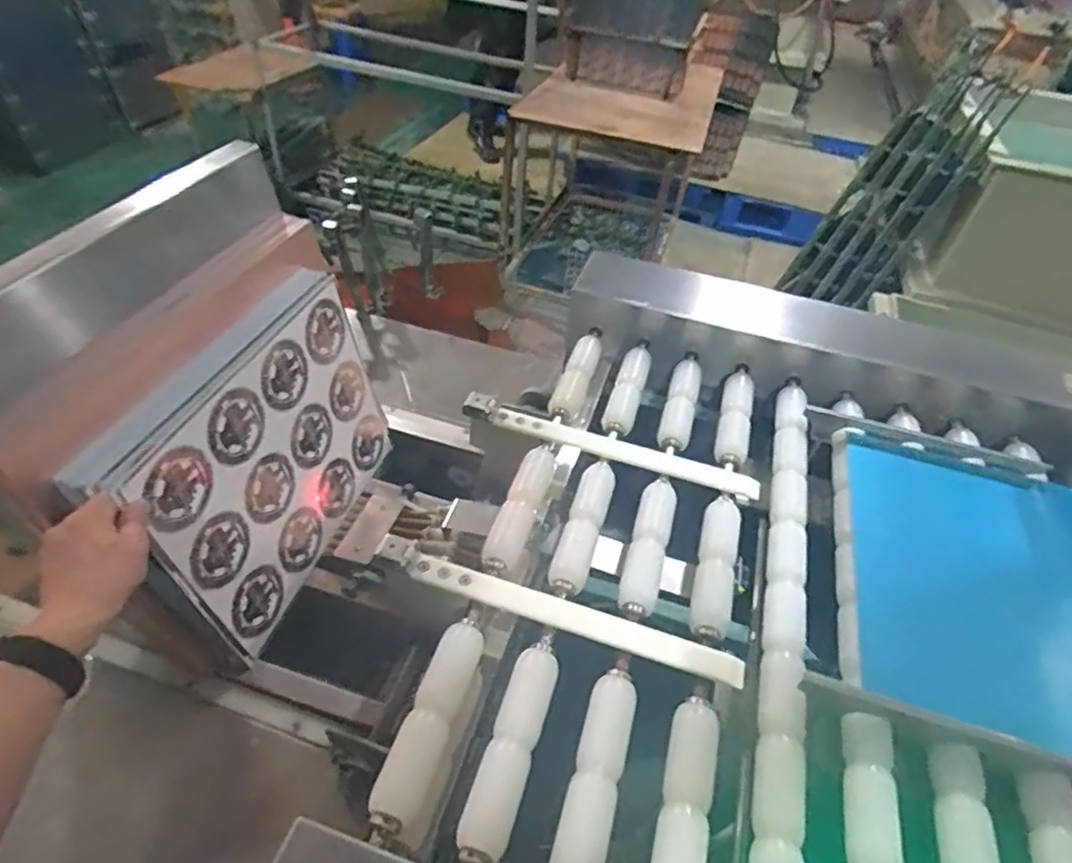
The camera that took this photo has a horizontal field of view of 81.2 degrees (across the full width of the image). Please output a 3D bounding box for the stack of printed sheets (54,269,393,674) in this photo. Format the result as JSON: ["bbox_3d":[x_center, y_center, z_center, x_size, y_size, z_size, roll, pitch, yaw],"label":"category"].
[{"bbox_3d":[-0.336,0.036,0.805,0.047,0.327,0.419,6,45,16],"label":"stack of printed sheets"}]

